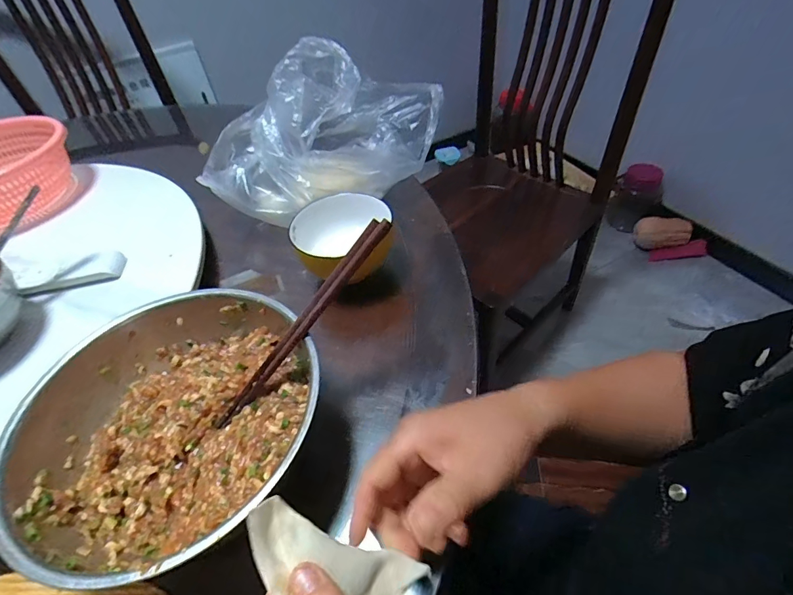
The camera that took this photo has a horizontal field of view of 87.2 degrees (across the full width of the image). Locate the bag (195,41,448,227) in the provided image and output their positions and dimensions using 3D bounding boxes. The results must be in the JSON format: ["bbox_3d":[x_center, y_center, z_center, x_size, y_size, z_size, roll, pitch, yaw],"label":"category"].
[{"bbox_3d":[-0.087,-0.234,0.571,0.200,0.187,0.324,27,56,28],"label":"bag"}]

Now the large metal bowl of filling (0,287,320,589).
[{"bbox_3d":[-0.170,0.098,0.330,0.214,0.073,0.220,-3,47,4],"label":"large metal bowl of filling"}]

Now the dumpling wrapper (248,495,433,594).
[{"bbox_3d":[-0.034,0.145,0.205,0.098,0.007,0.058,28,48,-13],"label":"dumpling wrapper"}]

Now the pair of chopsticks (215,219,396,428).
[{"bbox_3d":[-0.078,0.024,0.334,0.217,0.012,0.021,-50,52,9],"label":"pair of chopsticks"}]

